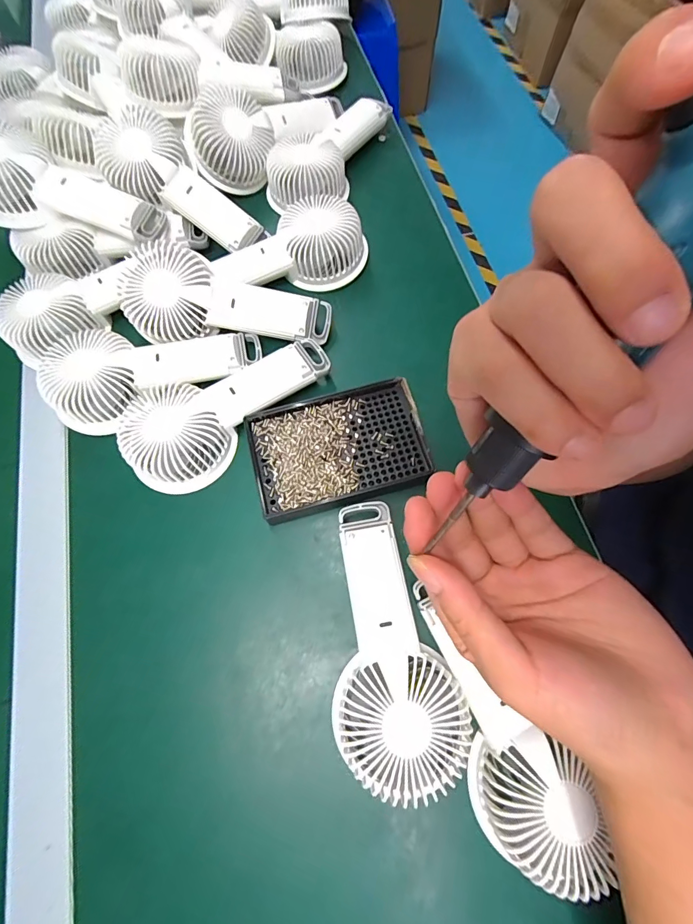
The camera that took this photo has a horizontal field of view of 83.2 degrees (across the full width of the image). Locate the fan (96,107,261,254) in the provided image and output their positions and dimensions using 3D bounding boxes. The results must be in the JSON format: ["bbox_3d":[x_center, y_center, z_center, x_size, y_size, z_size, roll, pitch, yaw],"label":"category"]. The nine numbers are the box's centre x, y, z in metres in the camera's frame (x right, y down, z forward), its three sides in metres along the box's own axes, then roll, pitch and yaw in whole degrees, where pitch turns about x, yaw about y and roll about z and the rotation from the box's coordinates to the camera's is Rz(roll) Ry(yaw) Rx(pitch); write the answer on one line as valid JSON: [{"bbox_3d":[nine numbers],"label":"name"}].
[{"bbox_3d":[-0.166,-0.273,0.382,0.176,0.039,0.079,35,77,-8],"label":"fan"}]

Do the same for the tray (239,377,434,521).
[{"bbox_3d":[-0.007,-0.014,0.316,0.138,0.015,0.091,-15,73,-2],"label":"tray"}]

